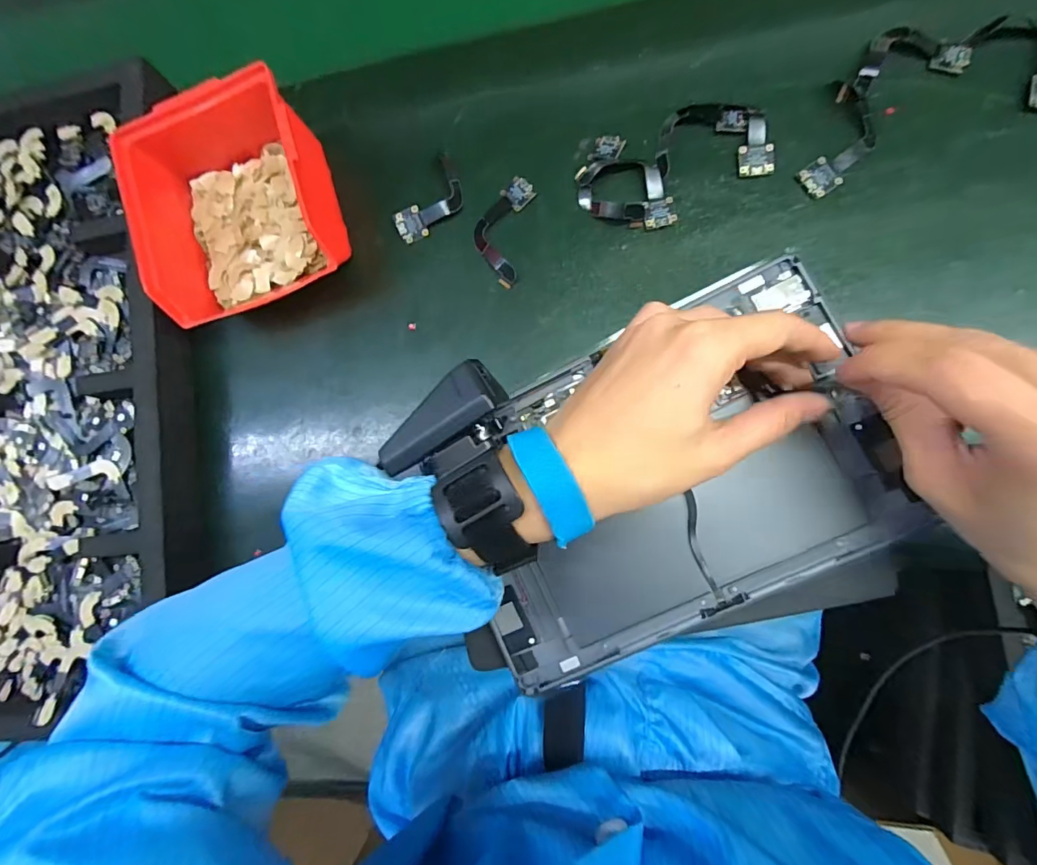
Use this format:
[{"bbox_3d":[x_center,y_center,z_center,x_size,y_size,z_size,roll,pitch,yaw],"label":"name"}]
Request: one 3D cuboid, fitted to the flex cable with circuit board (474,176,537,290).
[{"bbox_3d":[-0.012,-0.142,0.322,0.035,0.004,0.076,13,88,8],"label":"flex cable with circuit board"}]

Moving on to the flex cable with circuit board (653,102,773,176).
[{"bbox_3d":[0.129,-0.193,0.300,0.073,0.008,0.048,3,87,7],"label":"flex cable with circuit board"}]

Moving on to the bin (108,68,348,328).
[{"bbox_3d":[-0.189,-0.157,0.320,0.122,0.069,0.140,-19,84,8],"label":"bin"}]

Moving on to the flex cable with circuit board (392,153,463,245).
[{"bbox_3d":[-0.061,-0.162,0.329,0.029,0.014,0.061,42,92,8],"label":"flex cable with circuit board"}]

